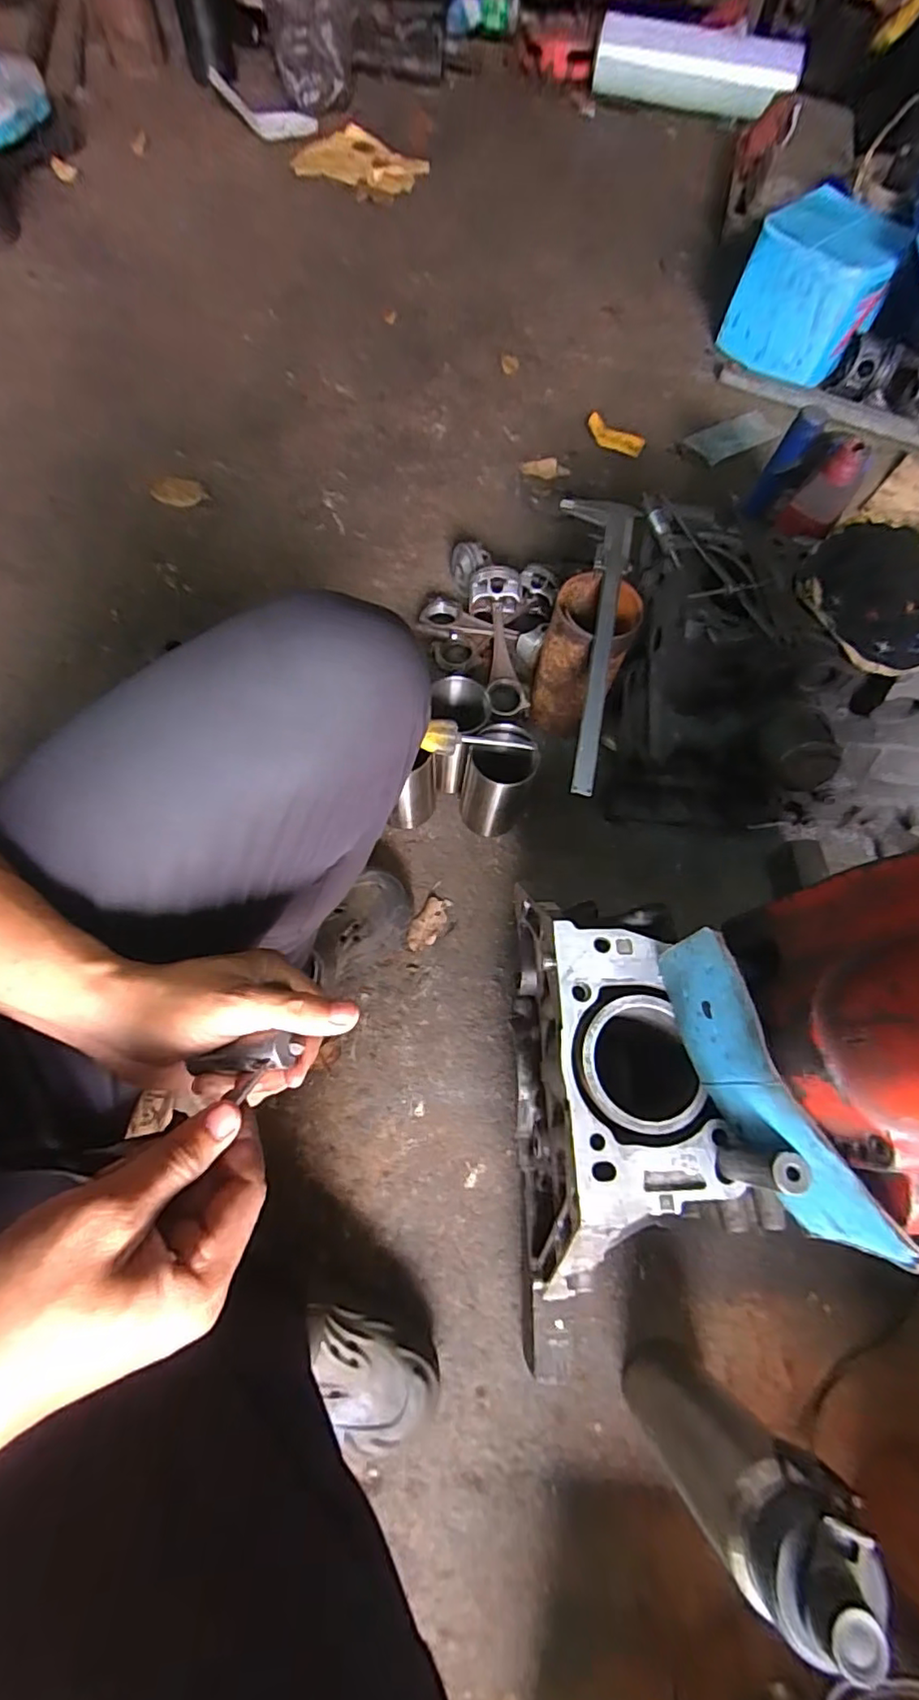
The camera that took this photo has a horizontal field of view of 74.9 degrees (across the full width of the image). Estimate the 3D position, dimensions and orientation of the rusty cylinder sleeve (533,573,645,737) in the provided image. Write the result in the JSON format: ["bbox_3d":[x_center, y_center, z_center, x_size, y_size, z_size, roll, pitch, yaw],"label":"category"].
[{"bbox_3d":[0.151,-0.231,0.749,0.097,0.178,0.102,14,69,4],"label":"rusty cylinder sleeve"}]

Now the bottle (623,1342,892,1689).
[{"bbox_3d":[0.203,0.454,0.434,0.087,0.266,0.080,-31,73,-13],"label":"bottle"}]

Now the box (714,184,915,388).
[{"bbox_3d":[0.643,-1.018,1.104,0.243,0.205,0.182,31,71,10],"label":"box"}]

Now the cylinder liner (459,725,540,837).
[{"bbox_3d":[0.043,-0.079,0.712,0.081,0.142,0.083,7,69,1],"label":"cylinder liner"}]

